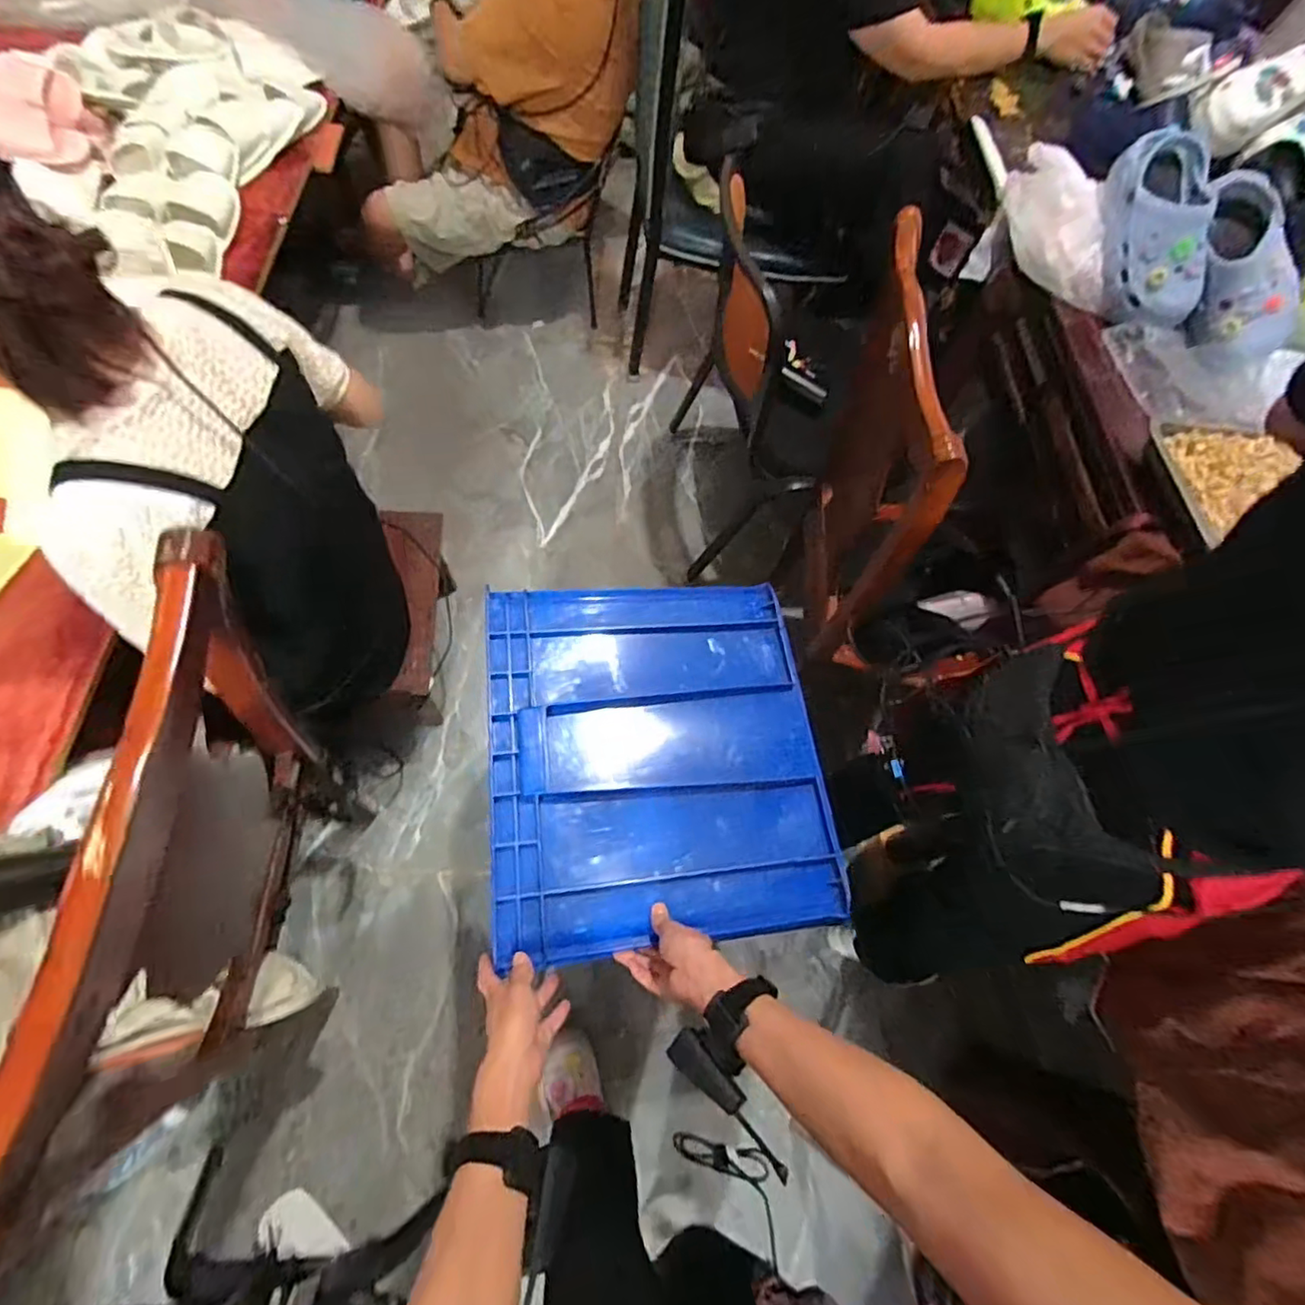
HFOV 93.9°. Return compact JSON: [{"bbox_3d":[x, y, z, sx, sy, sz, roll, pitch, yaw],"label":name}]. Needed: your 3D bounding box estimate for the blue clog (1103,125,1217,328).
[{"bbox_3d":[0.749,-0.617,0.894,0.121,0.099,0.265,3,87,-1],"label":"blue clog"}]

